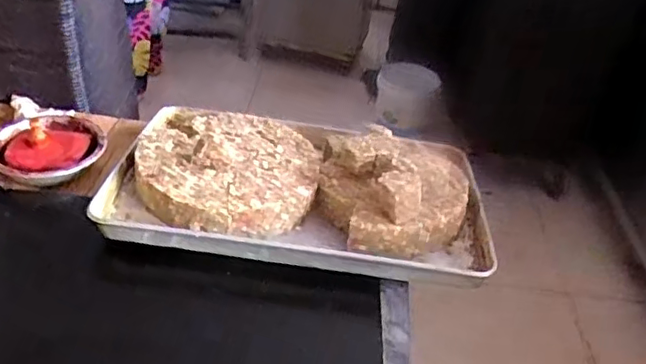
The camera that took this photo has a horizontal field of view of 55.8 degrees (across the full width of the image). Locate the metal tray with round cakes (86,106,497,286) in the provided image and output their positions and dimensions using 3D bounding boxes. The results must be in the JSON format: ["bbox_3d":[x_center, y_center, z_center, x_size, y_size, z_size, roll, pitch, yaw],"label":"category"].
[{"bbox_3d":[-0.037,-0.014,1.017,0.592,0.108,0.373,7,36,-1],"label":"metal tray with round cakes"}]

